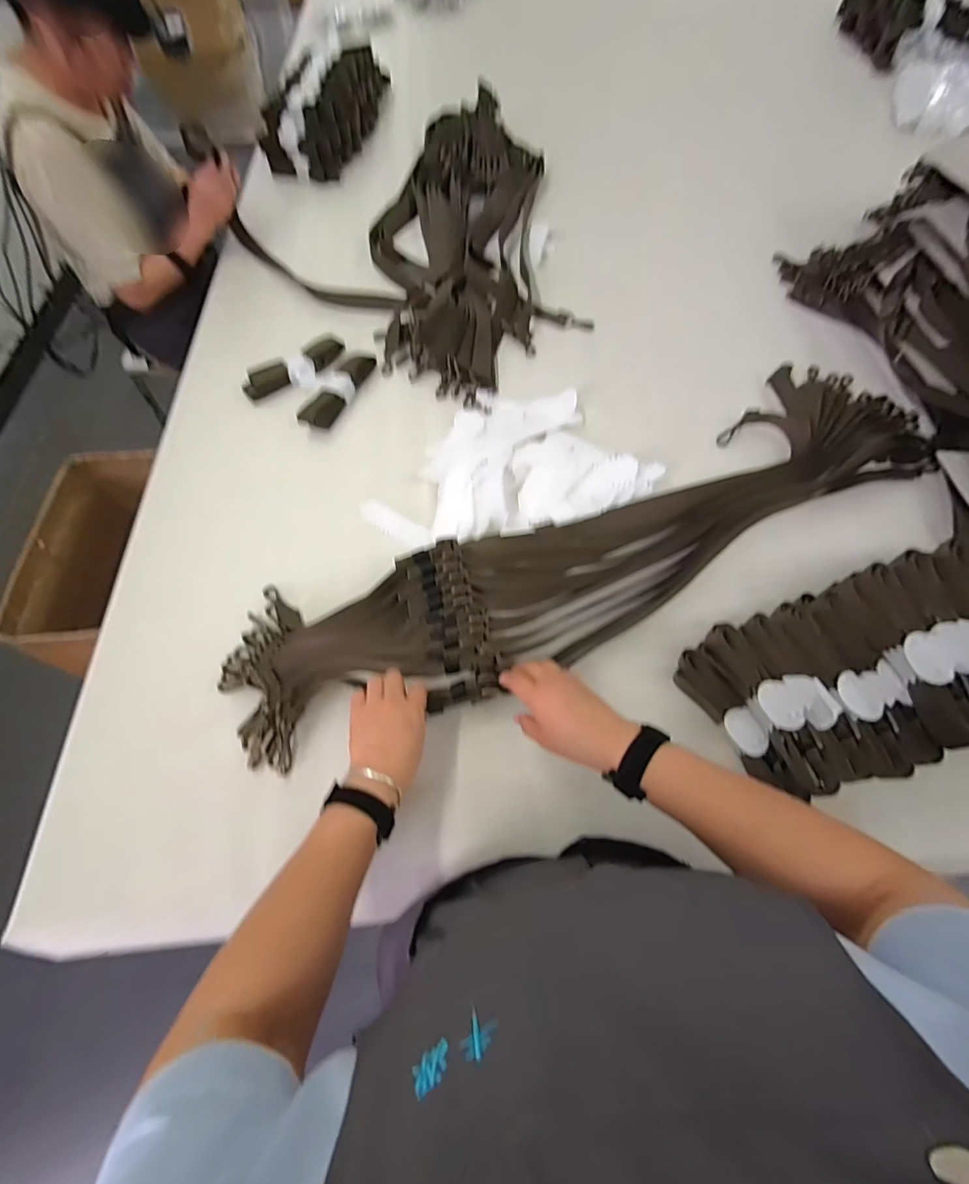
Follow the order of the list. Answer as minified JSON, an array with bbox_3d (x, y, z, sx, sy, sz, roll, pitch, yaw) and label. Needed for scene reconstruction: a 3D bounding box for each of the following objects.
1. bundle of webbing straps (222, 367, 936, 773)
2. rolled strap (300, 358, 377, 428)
[{"bbox_3d":[0.166,-0.075,0.697,1.045,0.056,0.236,-23,63,-10],"label":"bundle of webbing straps"},{"bbox_3d":[-0.259,-0.361,0.881,0.058,0.037,0.194,16,64,10],"label":"rolled strap"}]

